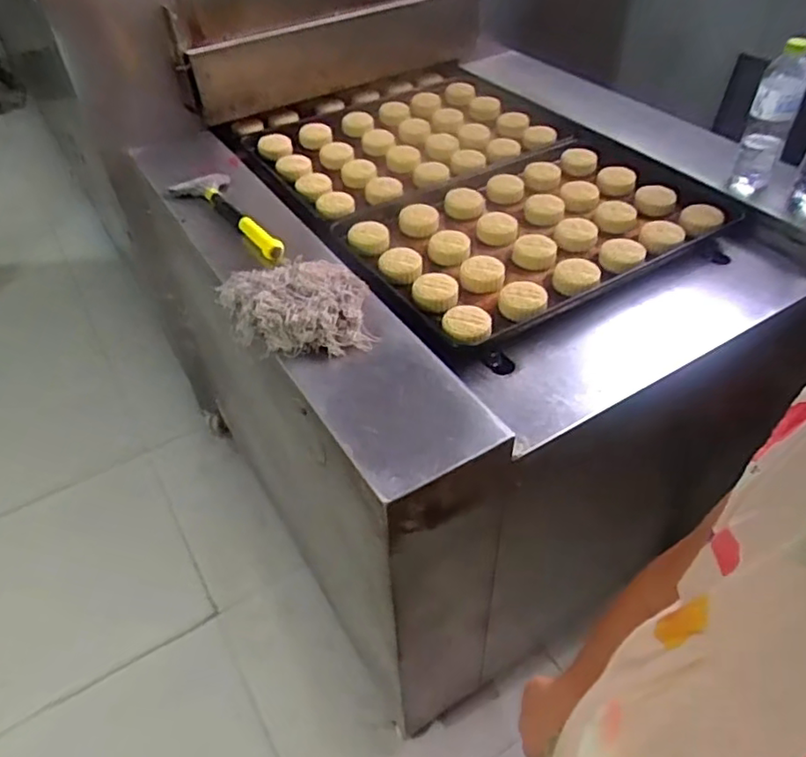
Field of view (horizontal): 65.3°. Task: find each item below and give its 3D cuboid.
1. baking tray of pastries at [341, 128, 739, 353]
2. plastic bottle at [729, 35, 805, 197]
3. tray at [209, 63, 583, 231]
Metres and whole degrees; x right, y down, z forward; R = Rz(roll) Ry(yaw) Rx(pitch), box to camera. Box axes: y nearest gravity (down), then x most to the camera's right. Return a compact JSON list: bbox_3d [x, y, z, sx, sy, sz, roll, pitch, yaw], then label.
[{"bbox_3d":[0.217,-0.274,1.097,0.615,0.049,0.424,-28,49,-22],"label":"baking tray of pastries"},{"bbox_3d":[0.620,-0.433,1.062,0.069,0.235,0.067,22,51,21],"label":"plastic bottle"},{"bbox_3d":[-0.005,-0.521,1.341,0.639,0.059,0.463,-29,50,-22],"label":"tray"}]

